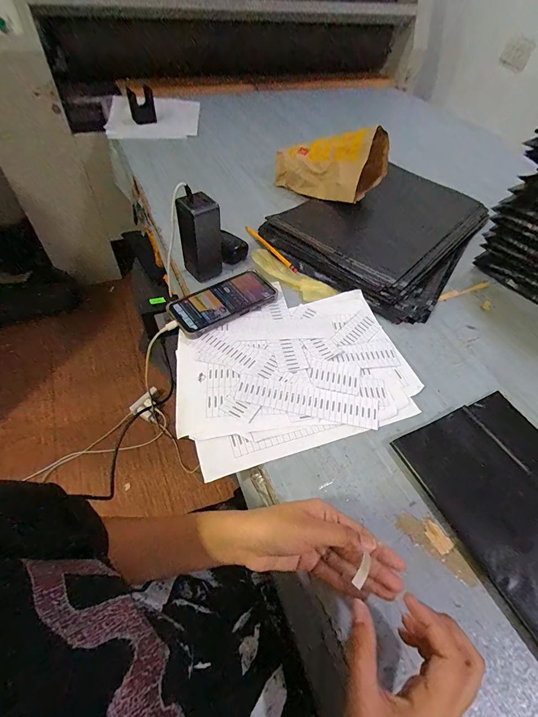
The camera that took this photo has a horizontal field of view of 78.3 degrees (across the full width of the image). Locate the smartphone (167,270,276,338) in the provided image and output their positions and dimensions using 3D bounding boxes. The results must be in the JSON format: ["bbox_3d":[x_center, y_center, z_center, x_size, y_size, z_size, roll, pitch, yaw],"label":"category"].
[{"bbox_3d":[-0.072,-0.095,0.536,0.170,0.016,0.081,-28,60,-24],"label":"smartphone"}]

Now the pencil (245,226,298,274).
[{"bbox_3d":[0.002,-0.209,0.625,0.011,0.005,0.160,-27,59,-24],"label":"pencil"}]

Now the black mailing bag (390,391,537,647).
[{"bbox_3d":[0.299,0.173,0.364,0.188,0.019,0.270,-19,56,-19],"label":"black mailing bag"}]

